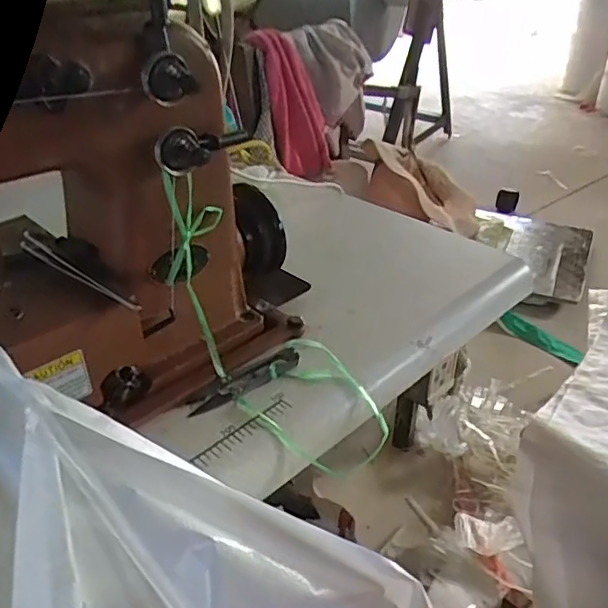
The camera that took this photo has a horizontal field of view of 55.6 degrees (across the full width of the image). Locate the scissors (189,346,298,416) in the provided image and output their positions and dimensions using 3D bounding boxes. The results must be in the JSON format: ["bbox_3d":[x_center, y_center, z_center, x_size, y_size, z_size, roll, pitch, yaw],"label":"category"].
[{"bbox_3d":[-0.049,0.061,0.469,0.099,0.011,0.027,-26,41,-32],"label":"scissors"}]

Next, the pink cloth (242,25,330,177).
[{"bbox_3d":[-0.027,-0.413,1.190,0.132,0.299,0.050,-25,15,-31],"label":"pink cloth"}]

